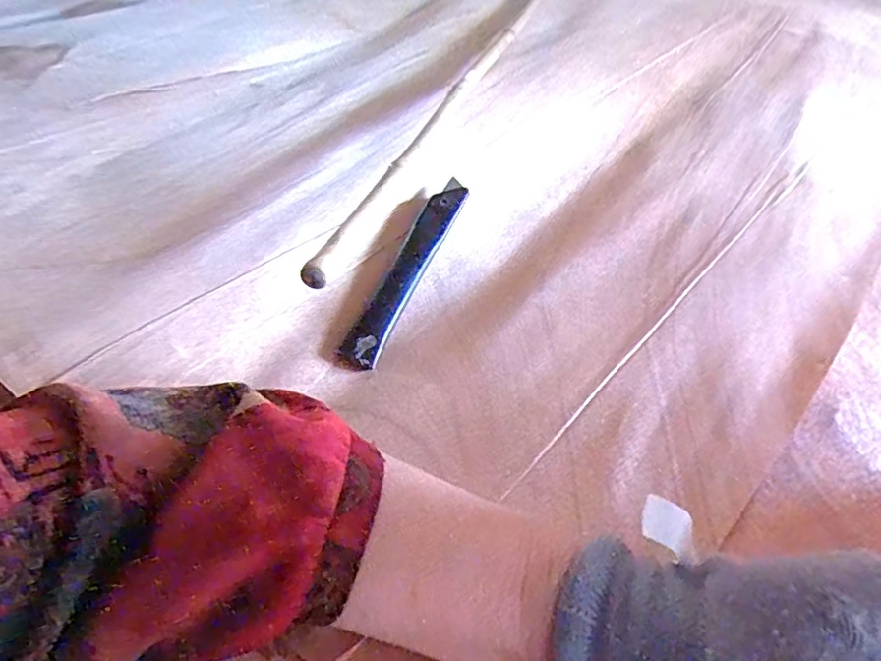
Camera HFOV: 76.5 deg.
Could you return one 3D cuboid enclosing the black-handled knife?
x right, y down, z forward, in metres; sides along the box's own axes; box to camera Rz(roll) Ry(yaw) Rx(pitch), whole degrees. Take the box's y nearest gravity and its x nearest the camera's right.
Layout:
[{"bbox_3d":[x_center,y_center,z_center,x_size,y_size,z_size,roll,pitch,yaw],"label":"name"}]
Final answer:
[{"bbox_3d":[-0.020,-0.044,0.370,0.023,0.011,0.166,19,57,12],"label":"black-handled knife"}]

